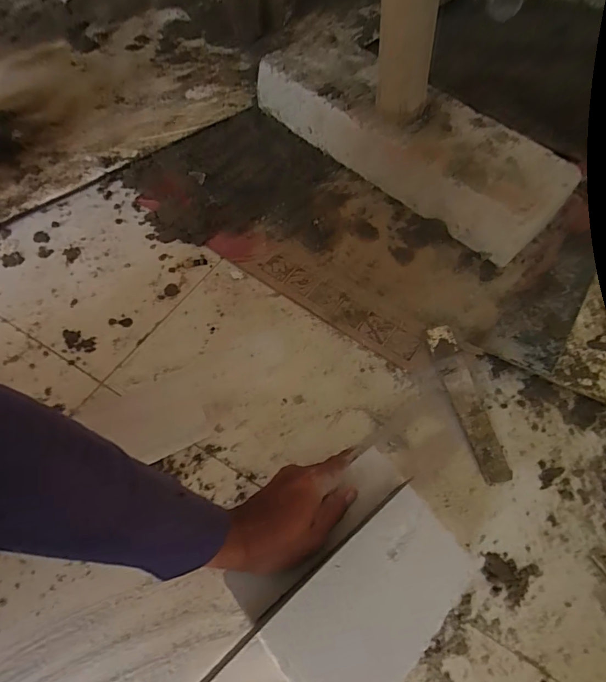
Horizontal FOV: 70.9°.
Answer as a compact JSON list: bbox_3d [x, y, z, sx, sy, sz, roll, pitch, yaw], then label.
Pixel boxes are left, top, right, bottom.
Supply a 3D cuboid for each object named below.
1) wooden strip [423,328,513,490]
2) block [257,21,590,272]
[{"bbox_3d":[0.218,0.077,0.568,0.041,0.007,0.214,-13,66,-4],"label":"wooden strip"},{"bbox_3d":[0.185,-0.382,0.788,0.588,0.099,0.200,41,65,19],"label":"block"}]

